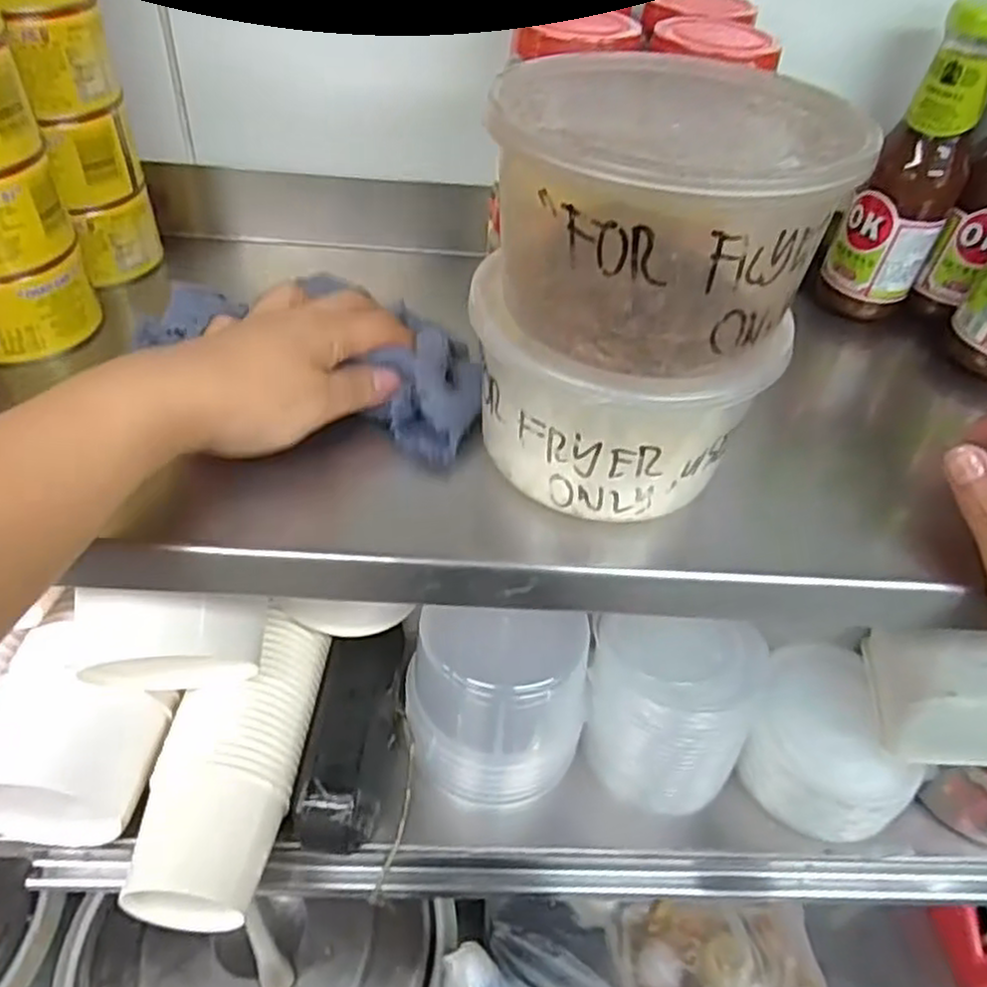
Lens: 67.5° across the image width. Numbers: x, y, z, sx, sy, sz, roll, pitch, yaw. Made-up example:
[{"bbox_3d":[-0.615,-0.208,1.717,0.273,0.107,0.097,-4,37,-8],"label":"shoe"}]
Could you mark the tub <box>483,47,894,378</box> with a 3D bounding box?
[{"bbox_3d":[0.070,-0.122,0.314,0.134,0.080,0.154,11,43,6],"label":"tub"}]

